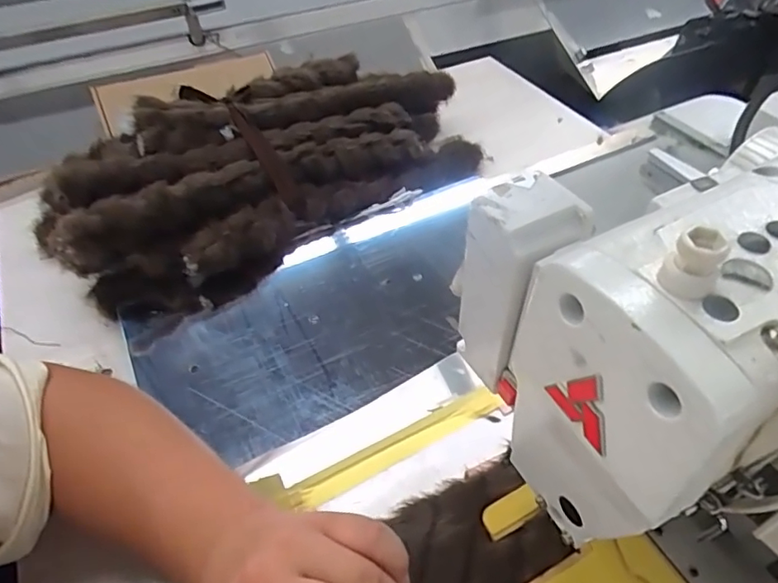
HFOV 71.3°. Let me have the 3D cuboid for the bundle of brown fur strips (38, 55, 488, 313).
[{"bbox_3d":[-0.136,-0.149,0.655,0.512,0.138,0.207,-26,53,-22],"label":"bundle of brown fur strips"}]

